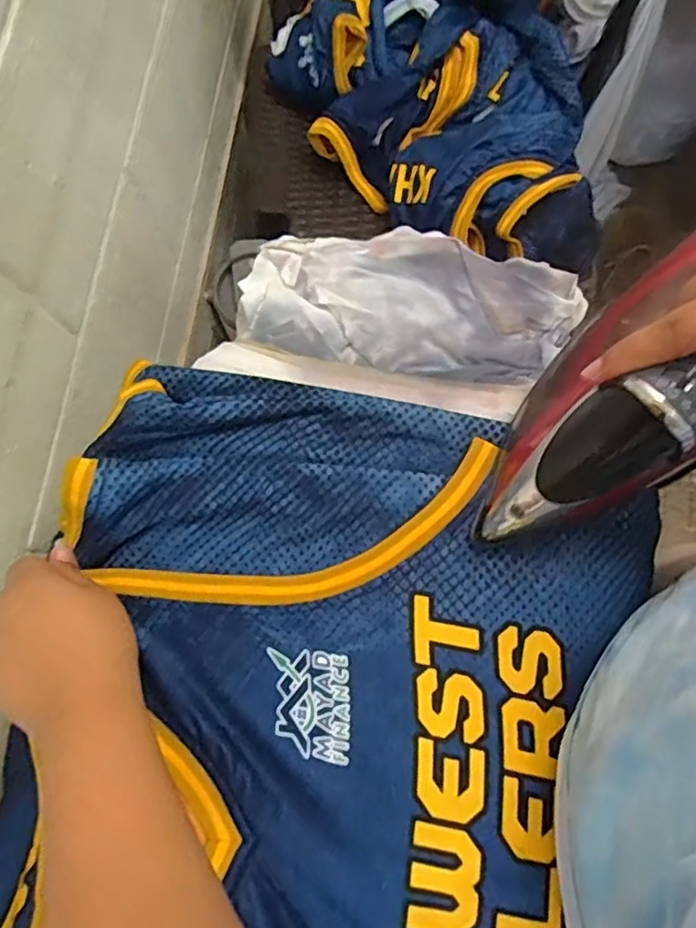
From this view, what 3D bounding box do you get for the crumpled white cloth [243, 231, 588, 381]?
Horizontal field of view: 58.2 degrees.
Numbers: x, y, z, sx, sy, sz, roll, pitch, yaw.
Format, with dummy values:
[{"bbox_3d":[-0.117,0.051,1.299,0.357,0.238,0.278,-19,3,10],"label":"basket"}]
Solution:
[{"bbox_3d":[0.050,-0.133,0.514,0.268,0.017,0.115,8,79,2],"label":"crumpled white cloth"}]

